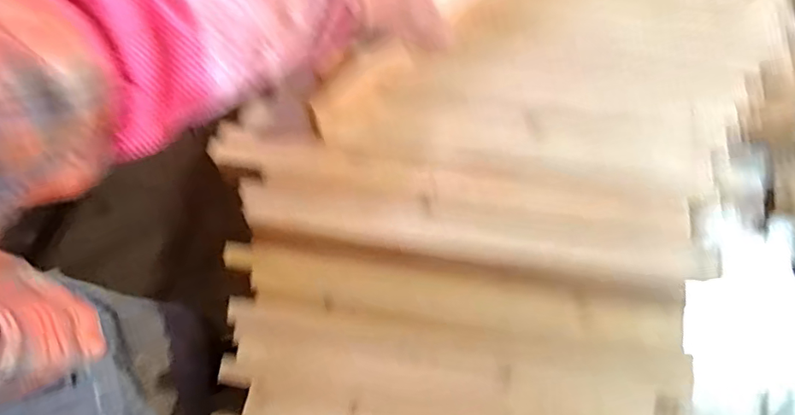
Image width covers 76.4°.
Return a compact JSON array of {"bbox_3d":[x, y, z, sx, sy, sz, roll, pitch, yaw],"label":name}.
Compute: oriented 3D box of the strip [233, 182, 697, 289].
[{"bbox_3d":[0.072,0.025,0.491,0.434,0.016,0.051,6,73,1],"label":"strip"}]

